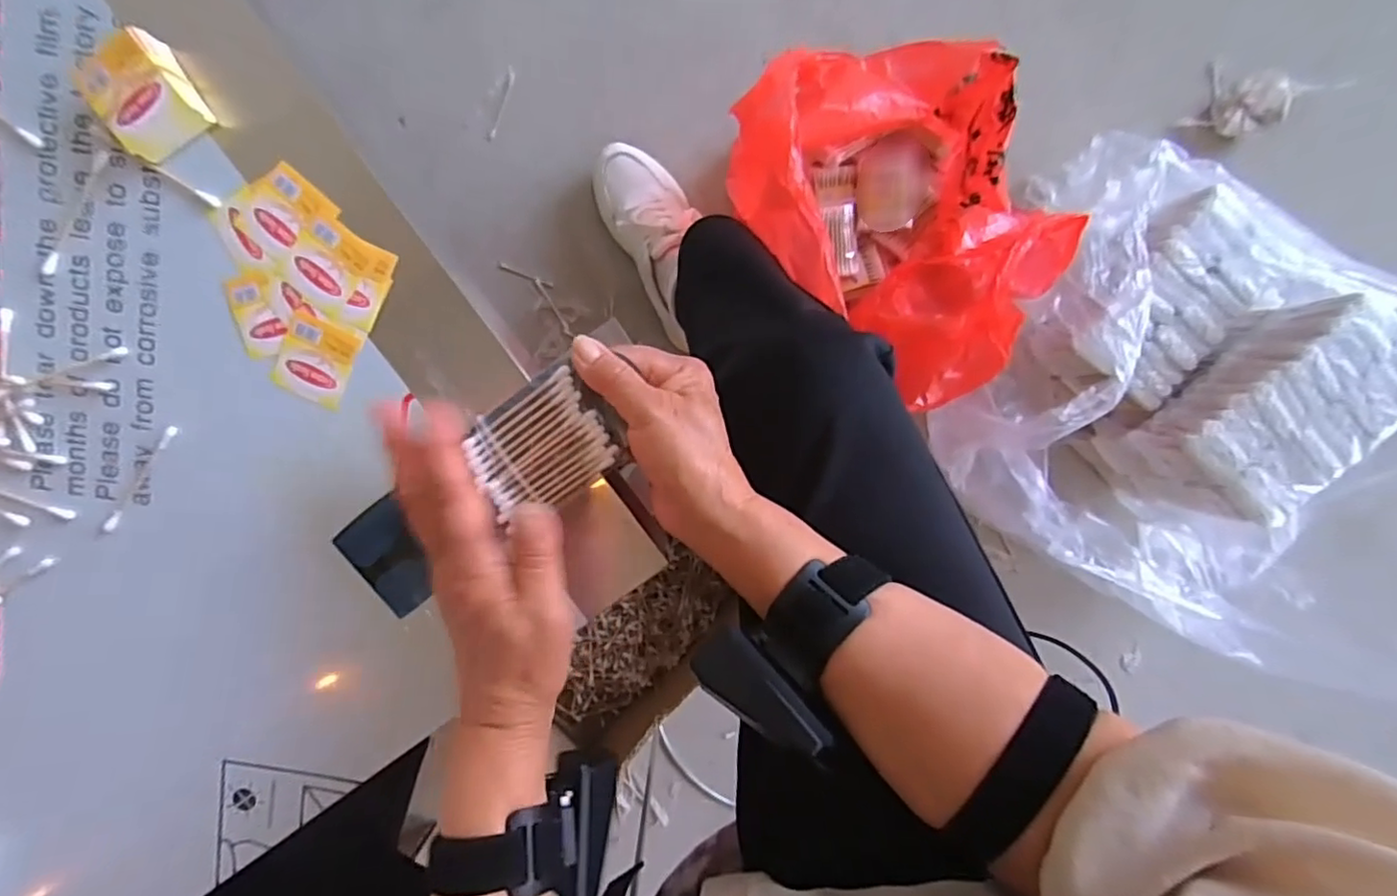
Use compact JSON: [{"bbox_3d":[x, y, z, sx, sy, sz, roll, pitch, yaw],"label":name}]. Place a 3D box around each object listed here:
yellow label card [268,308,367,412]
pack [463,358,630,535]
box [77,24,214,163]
[{"bbox_3d":[-0.208,-0.048,0.342,0.039,0.004,0.043,26,98,-5],"label":"yellow label card"},{"bbox_3d":[-0.086,-0.002,0.342,0.071,0.005,0.063,-30,94,2],"label":"pack"},{"bbox_3d":[-0.277,-0.176,0.316,0.042,0.023,0.045,-30,96,5],"label":"box"}]

